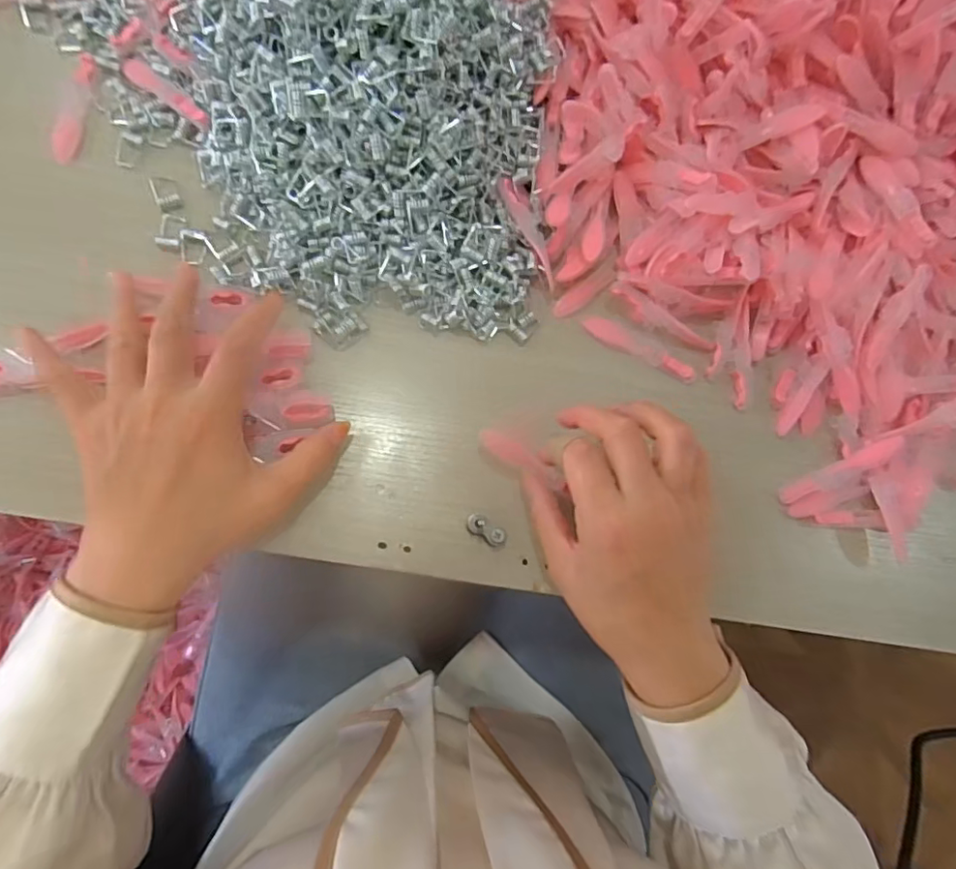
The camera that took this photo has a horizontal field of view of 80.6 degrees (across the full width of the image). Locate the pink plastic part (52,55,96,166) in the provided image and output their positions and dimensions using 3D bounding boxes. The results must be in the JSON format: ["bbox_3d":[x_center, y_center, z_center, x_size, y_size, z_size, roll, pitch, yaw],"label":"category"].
[{"bbox_3d":[-0.261,-0.211,0.364,0.018,0.007,0.079,2,76,-7],"label":"pink plastic part"}]

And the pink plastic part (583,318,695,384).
[{"bbox_3d":[0.107,-0.056,0.369,0.079,0.007,0.013,30,74,0],"label":"pink plastic part"}]

